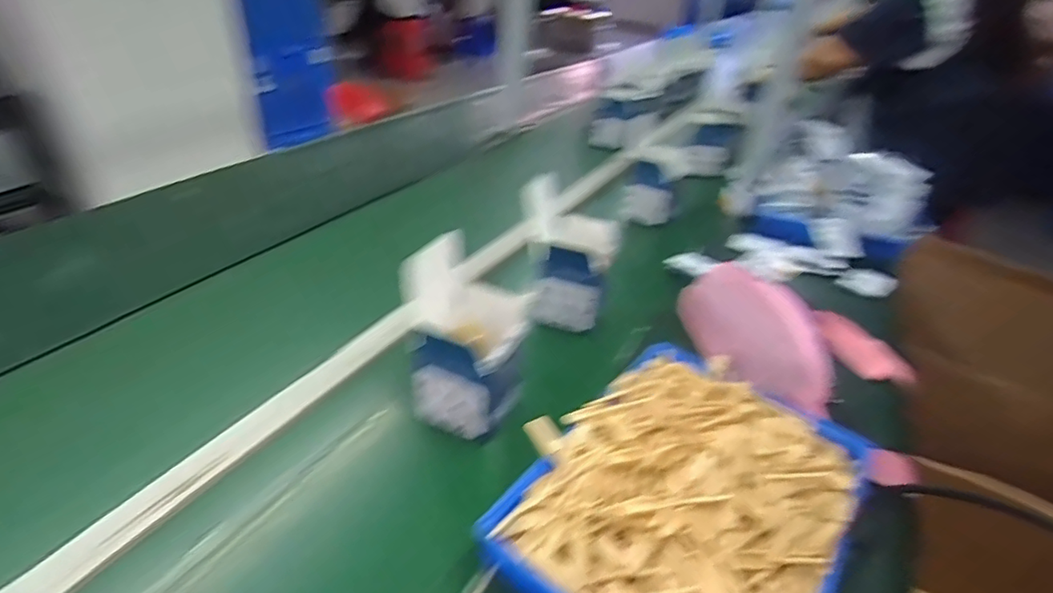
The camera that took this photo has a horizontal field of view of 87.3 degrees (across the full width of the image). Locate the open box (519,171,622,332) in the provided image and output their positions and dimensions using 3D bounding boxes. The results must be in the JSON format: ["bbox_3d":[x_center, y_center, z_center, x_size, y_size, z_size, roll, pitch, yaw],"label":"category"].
[{"bbox_3d":[0.054,-0.032,0.715,0.103,0.113,0.100,10,32,9],"label":"open box"}]

